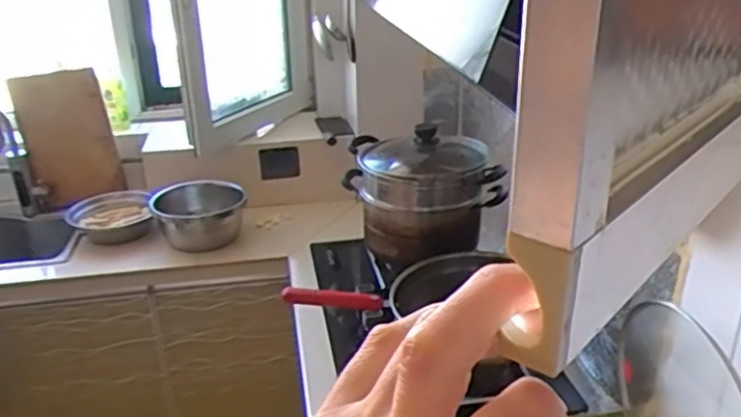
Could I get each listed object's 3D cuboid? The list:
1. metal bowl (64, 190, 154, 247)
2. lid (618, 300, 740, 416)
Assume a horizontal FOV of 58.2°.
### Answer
[{"bbox_3d":[-0.707,0.025,1.806,0.218,0.074,0.218,-8,26,-16],"label":"metal bowl"},{"bbox_3d":[0.455,0.313,0.964,0.065,0.261,0.321,-6,25,-11],"label":"lid"}]

